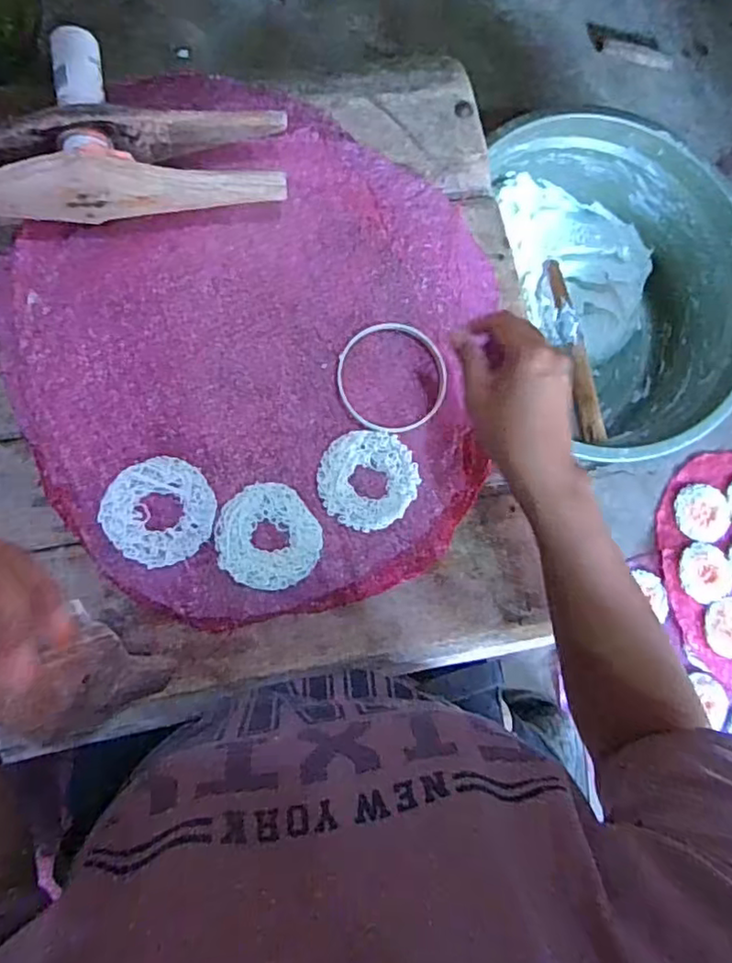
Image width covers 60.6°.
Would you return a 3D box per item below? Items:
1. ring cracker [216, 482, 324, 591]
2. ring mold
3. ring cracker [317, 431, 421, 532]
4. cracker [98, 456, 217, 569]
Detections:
[{"bbox_3d":[-0.076,0.044,0.485,0.075,0.009,0.079,1,83,-8],"label":"ring cracker"},{"bbox_3d":[0.022,-0.085,0.515,0.090,0.004,0.092,1,83,-8],"label":"ring mold"},{"bbox_3d":[0.002,-0.001,0.503,0.078,0.011,0.078,3,83,-7],"label":"ring cracker"},{"bbox_3d":[-0.155,0.023,0.474,0.079,0.011,0.078,1,83,-8],"label":"cracker"}]

